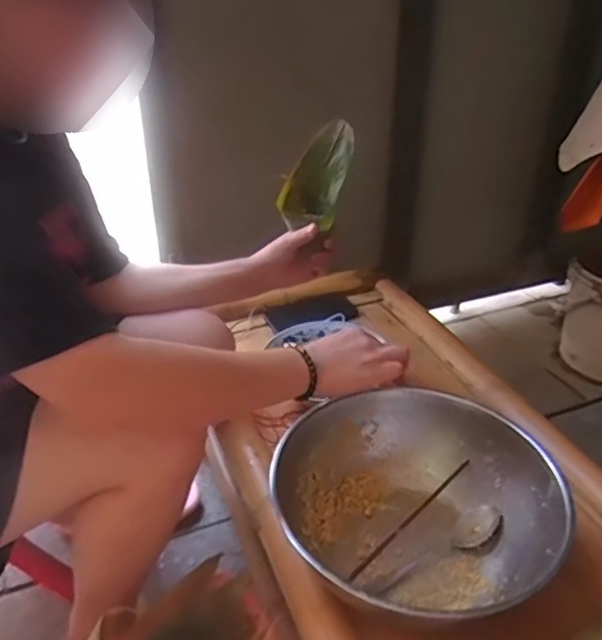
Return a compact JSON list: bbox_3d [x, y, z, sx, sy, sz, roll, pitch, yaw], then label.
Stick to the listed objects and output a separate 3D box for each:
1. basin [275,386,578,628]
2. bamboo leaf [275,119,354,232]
[{"bbox_3d":[0.127,0.214,0.704,0.287,0.130,0.279,0,32,0],"label":"basin"},{"bbox_3d":[0.036,-0.223,0.950,0.094,0.055,0.192,17,75,27],"label":"bamboo leaf"}]

